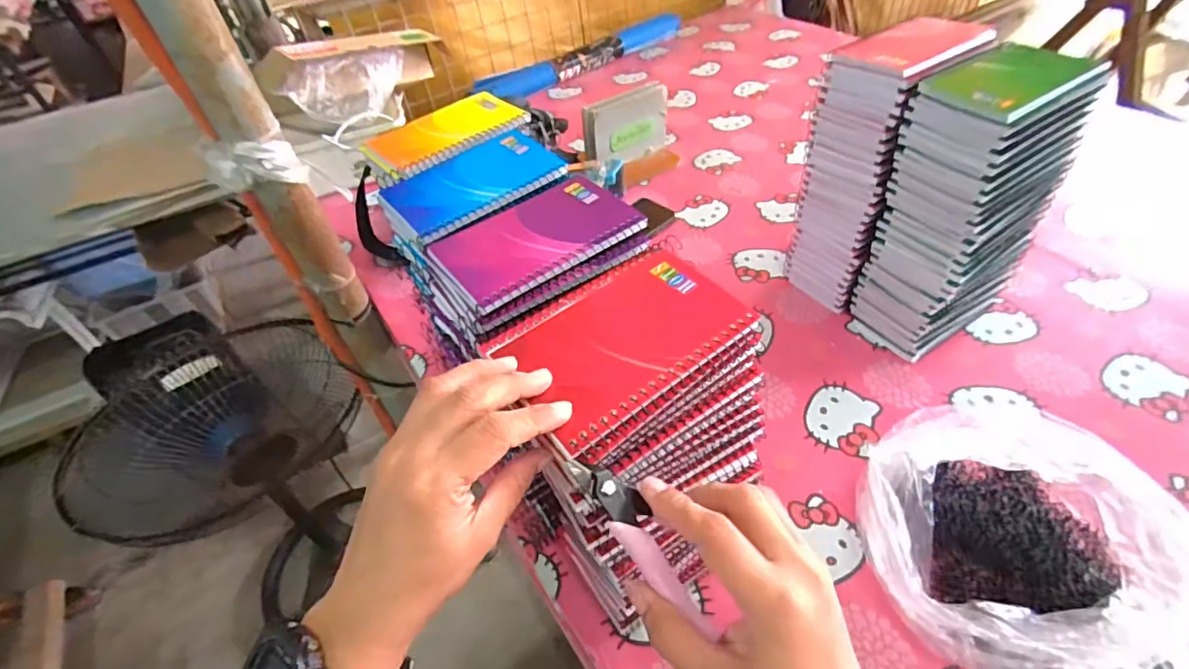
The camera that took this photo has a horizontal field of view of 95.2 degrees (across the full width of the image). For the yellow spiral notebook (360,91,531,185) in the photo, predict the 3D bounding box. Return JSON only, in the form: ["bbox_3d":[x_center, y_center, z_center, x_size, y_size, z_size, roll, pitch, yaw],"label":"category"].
[{"bbox_3d":[-0.138,-0.184,0.496,0.146,0.012,0.087,-31,51,-21],"label":"yellow spiral notebook"}]

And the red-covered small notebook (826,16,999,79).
[{"bbox_3d":[0.306,-0.282,0.526,0.128,0.012,0.090,-29,50,-19],"label":"red-covered small notebook"}]

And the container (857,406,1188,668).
[{"bbox_3d":[0.326,0.160,0.417,0.208,0.106,0.175,6,48,13],"label":"container"}]

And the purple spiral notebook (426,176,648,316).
[{"bbox_3d":[-0.042,-0.070,0.380,0.132,0.010,0.091,-31,51,-20],"label":"purple spiral notebook"}]

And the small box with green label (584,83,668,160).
[{"bbox_3d":[0.059,-0.353,0.925,0.156,0.125,0.031,-22,48,-13],"label":"small box with green label"}]

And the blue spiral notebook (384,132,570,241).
[{"bbox_3d":[-0.098,-0.123,0.431,0.134,0.011,0.088,-31,51,-21],"label":"blue spiral notebook"}]

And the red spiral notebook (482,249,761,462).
[{"bbox_3d":[0.016,0.002,0.307,0.128,0.013,0.088,-32,52,-23],"label":"red spiral notebook"}]

